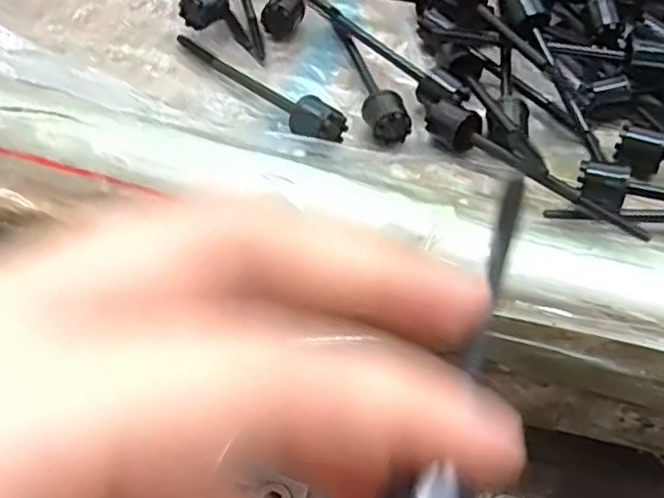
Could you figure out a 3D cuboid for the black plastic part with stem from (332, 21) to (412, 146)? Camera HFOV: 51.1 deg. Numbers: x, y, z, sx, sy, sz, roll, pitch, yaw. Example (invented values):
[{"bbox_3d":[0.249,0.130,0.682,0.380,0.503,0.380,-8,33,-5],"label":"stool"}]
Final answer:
[{"bbox_3d":[0.012,-0.068,0.265,0.014,0.011,0.078,-8,49,-13],"label":"black plastic part with stem"}]

